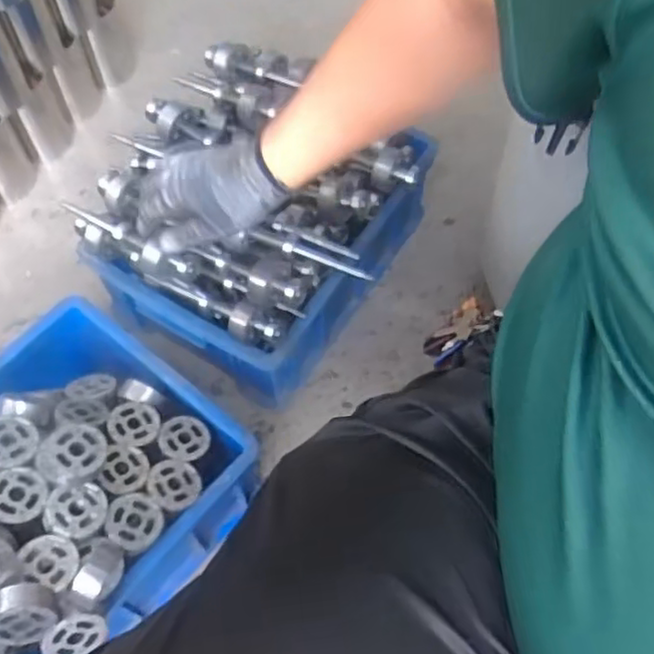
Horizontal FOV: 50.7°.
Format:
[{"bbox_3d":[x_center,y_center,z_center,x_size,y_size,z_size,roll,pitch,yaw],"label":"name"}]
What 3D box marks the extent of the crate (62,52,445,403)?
[{"bbox_3d":[-0.086,-0.142,0.877,0.297,0.232,0.368,28,64,14],"label":"crate"}]

